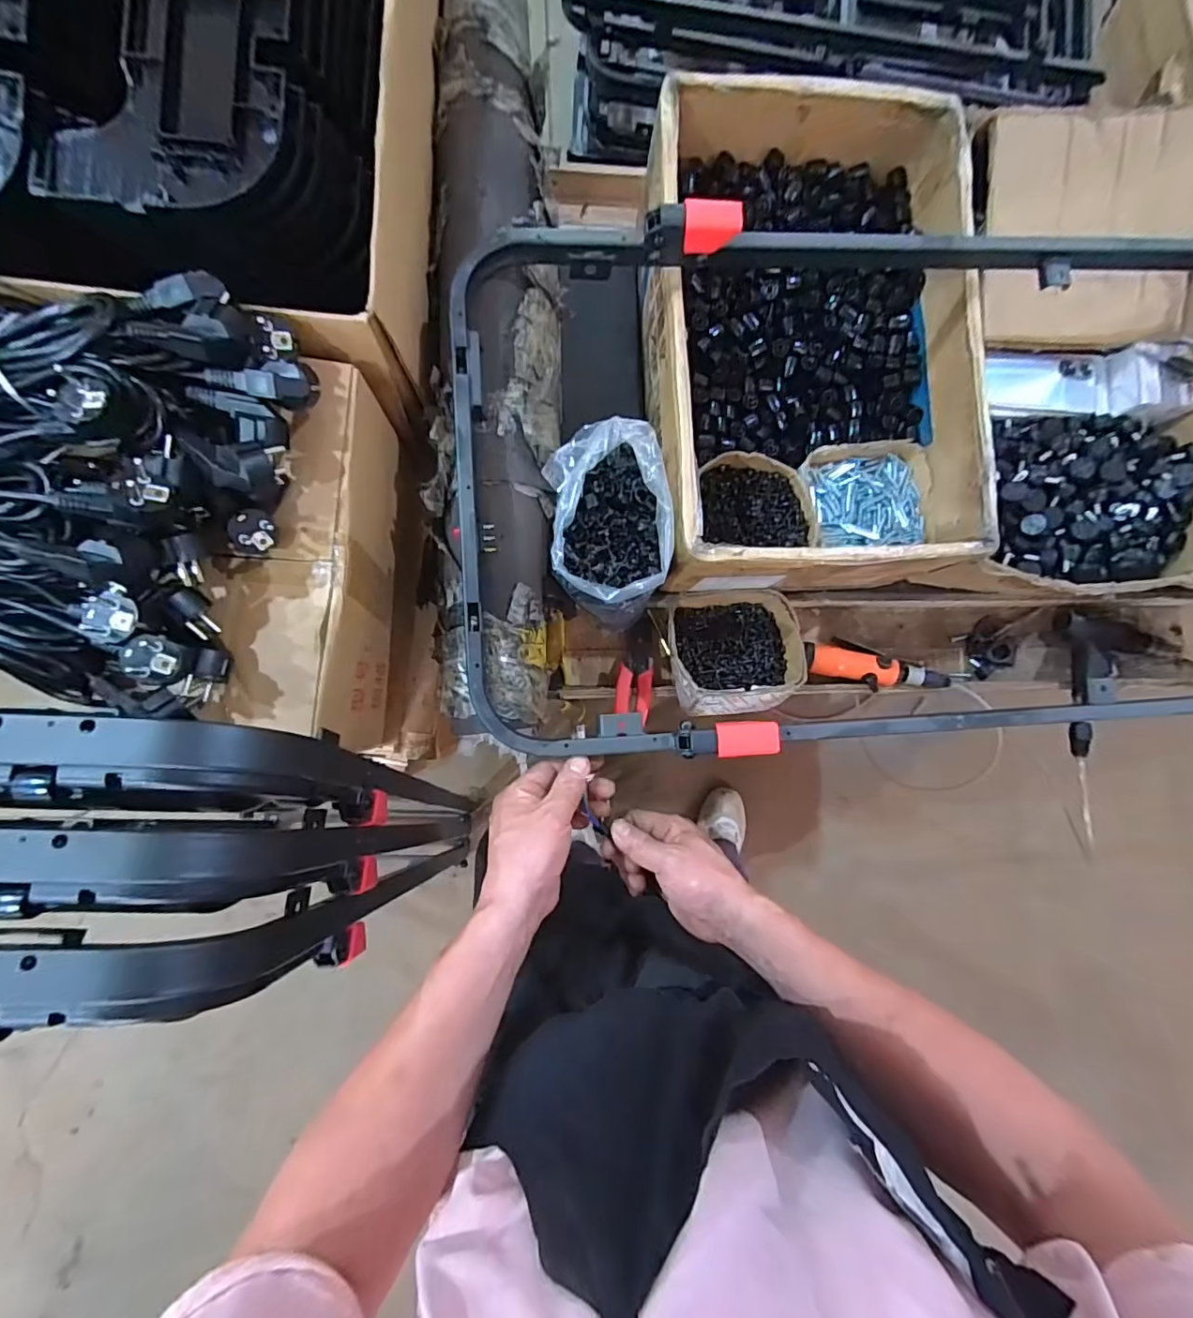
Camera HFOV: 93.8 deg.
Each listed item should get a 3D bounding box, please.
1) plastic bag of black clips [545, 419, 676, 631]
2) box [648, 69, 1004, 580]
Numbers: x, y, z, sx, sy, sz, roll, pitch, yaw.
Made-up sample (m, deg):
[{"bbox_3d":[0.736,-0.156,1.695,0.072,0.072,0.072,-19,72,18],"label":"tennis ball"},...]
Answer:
[{"bbox_3d":[0.014,-0.142,0.618,0.129,0.111,0.198,-6,87,-5],"label":"plastic bag of black clips"},{"bbox_3d":[0.241,-0.359,0.660,0.348,0.148,0.530,-1,87,-5],"label":"box"}]

